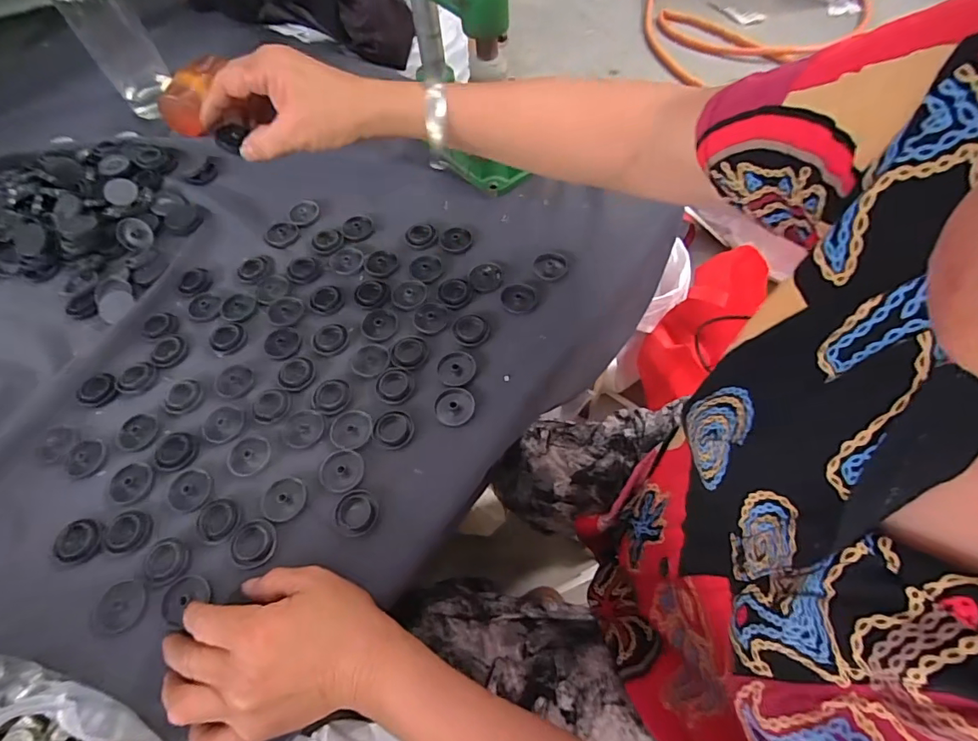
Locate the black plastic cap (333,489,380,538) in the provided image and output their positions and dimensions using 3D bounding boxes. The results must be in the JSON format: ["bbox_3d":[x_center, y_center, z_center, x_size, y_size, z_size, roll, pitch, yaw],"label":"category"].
[{"bbox_3d":[-0.099,0.105,0.363,0.033,0.004,0.032,-2,60,4],"label":"black plastic cap"}]

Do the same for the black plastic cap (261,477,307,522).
[{"bbox_3d":[-0.155,0.097,0.371,0.033,0.004,0.032,-2,60,4],"label":"black plastic cap"}]

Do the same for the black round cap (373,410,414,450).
[{"bbox_3d":[-0.078,0.048,0.397,0.032,0.004,0.033,-2,60,4],"label":"black round cap"}]

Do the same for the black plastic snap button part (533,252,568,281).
[{"bbox_3d":[0.059,-0.100,0.471,0.033,0.004,0.034,-2,60,4],"label":"black plastic snap button part"}]

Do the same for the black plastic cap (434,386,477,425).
[{"bbox_3d":[-0.028,0.029,0.402,0.032,0.004,0.034,-2,60,4],"label":"black plastic cap"}]

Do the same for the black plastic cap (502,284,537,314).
[{"bbox_3d":[0.028,-0.067,0.454,0.032,0.004,0.032,-2,60,4],"label":"black plastic cap"}]

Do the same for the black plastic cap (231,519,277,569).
[{"bbox_3d":[-0.171,0.124,0.354,0.031,0.004,0.033,-2,60,4],"label":"black plastic cap"}]

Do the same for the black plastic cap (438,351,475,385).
[{"bbox_3d":[-0.028,-0.002,0.421,0.032,0.004,0.032,-2,60,4],"label":"black plastic cap"}]

